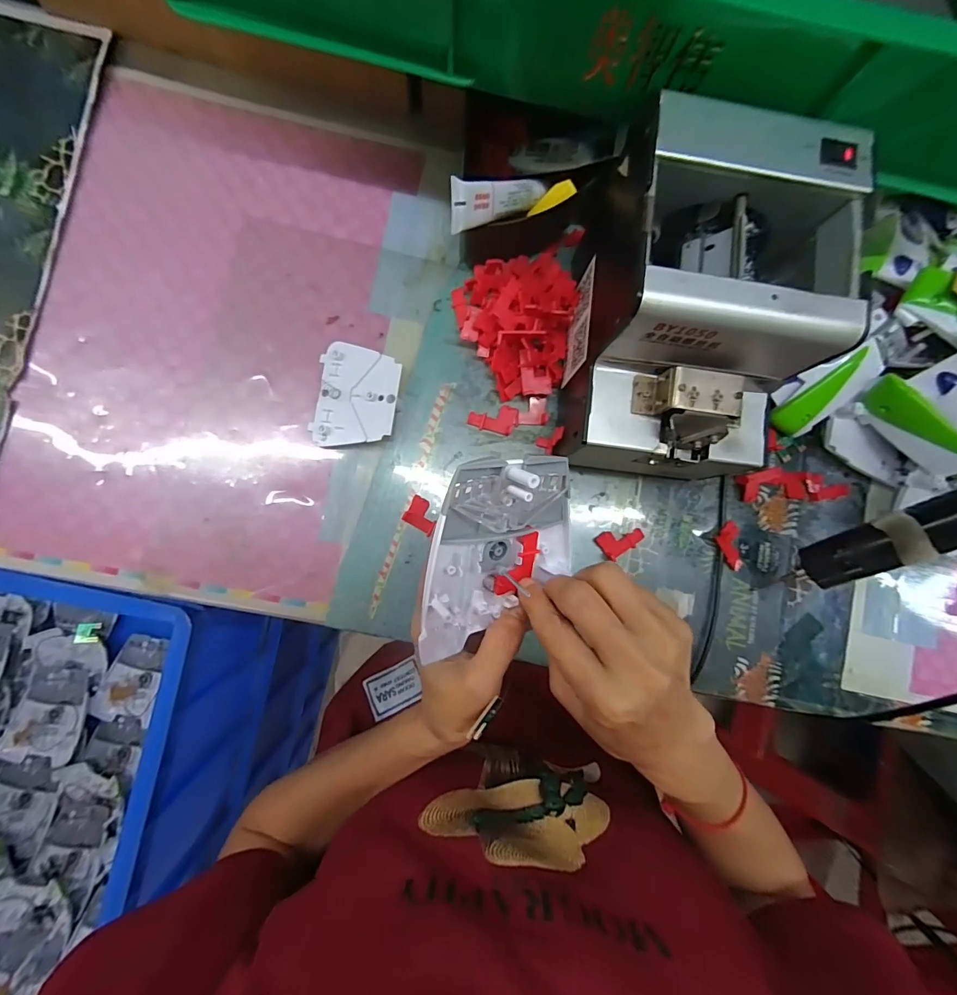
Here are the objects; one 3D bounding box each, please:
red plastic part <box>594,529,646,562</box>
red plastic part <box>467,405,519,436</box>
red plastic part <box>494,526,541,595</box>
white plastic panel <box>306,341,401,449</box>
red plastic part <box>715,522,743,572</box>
[{"bbox_3d":[0.118,0.034,0.344,0.038,0.008,0.022,-28,89,-5],"label":"red plastic part"},{"bbox_3d":[0.012,-0.066,0.344,0.039,0.004,0.023,12,86,-4],"label":"red plastic part"},{"bbox_3d":[0.024,0.037,0.238,0.017,0.009,0.041,27,96,-2],"label":"red plastic part"},{"bbox_3d":[-0.095,-0.078,0.328,0.063,0.018,0.079,8,86,-4],"label":"white plastic panel"},{"bbox_3d":[0.214,0.043,0.354,0.020,0.010,0.042,-18,88,-5],"label":"red plastic part"}]

